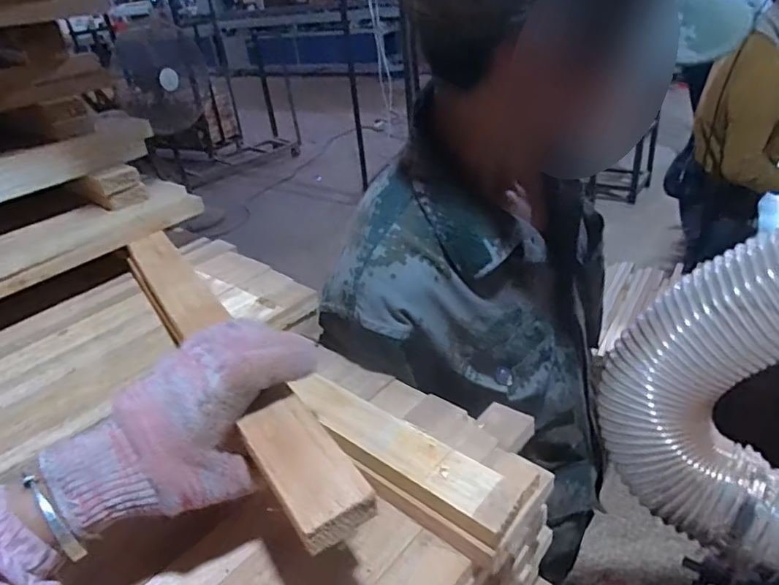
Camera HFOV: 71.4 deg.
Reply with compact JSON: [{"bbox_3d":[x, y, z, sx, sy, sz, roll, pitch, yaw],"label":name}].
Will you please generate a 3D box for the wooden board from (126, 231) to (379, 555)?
[{"bbox_3d":[-0.148,0.030,0.437,0.045,0.020,0.446,-25,35,-26],"label":"wooden board"}]

